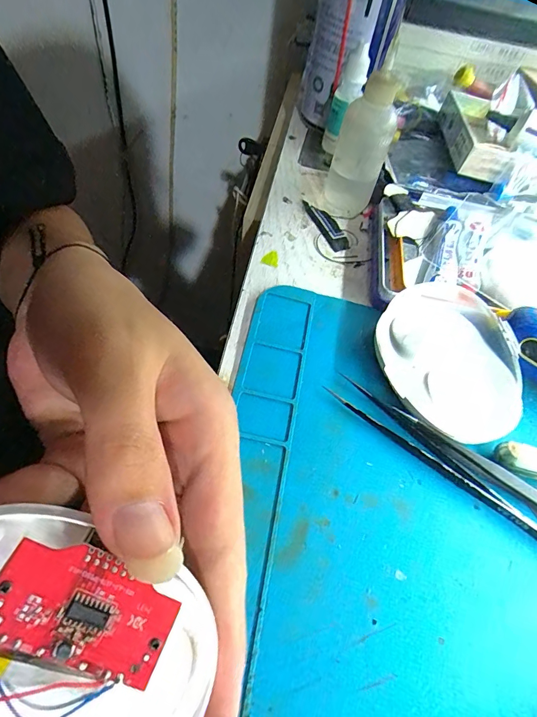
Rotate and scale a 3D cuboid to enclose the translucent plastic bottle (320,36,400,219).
[{"bbox_3d":[0.062,-0.143,0.275,0.037,0.095,0.032,15,55,1],"label":"translucent plastic bottle"}]

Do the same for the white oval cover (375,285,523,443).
[{"bbox_3d":[0.096,-0.002,0.219,0.071,0.023,0.087,0,56,-9],"label":"white oval cover"}]

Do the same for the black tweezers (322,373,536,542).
[{"bbox_3d":[0.097,0.052,0.191,0.148,0.006,0.021,32,58,13],"label":"black tweezers"}]

